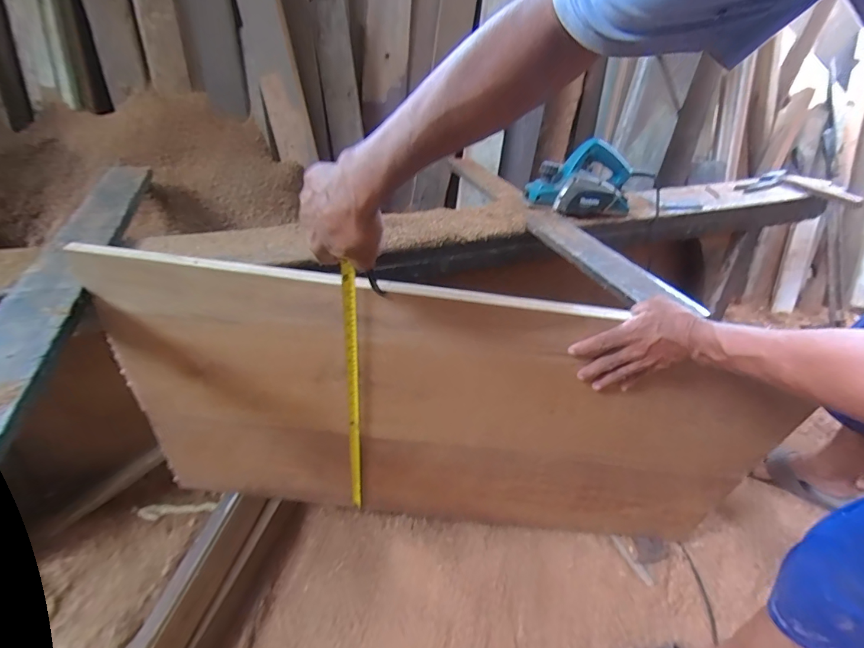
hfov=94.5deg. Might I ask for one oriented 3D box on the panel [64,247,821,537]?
[{"bbox_3d":[0.035,0.171,0.710,1.099,0.584,0.035,4,38,2],"label":"panel"}]

